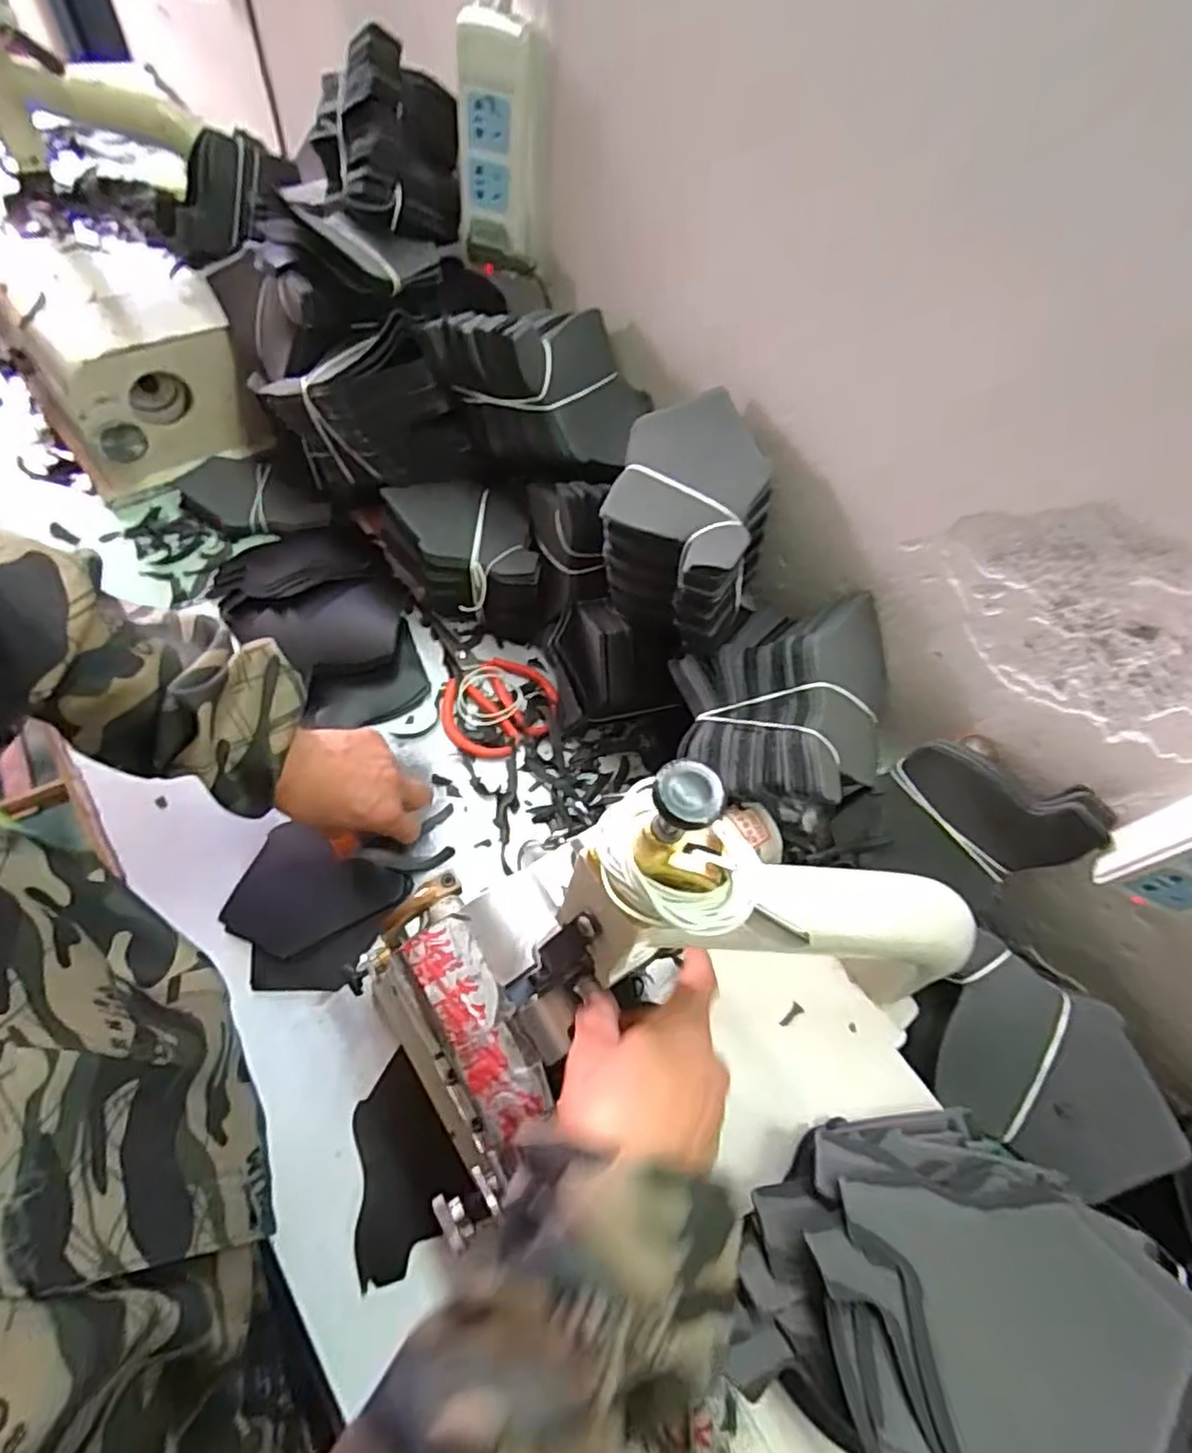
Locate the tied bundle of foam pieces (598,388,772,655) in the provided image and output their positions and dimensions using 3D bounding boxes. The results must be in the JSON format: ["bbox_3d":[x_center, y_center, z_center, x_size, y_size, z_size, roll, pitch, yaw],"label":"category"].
[{"bbox_3d":[0.063,-0.145,0.510,0.111,0.114,0.148,18,62,5],"label":"tied bundle of foam pieces"}]

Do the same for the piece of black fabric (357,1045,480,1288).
[{"bbox_3d":[-0.138,0.296,0.459,0.083,0.008,0.106,-36,66,-12],"label":"piece of black fabric"}]

